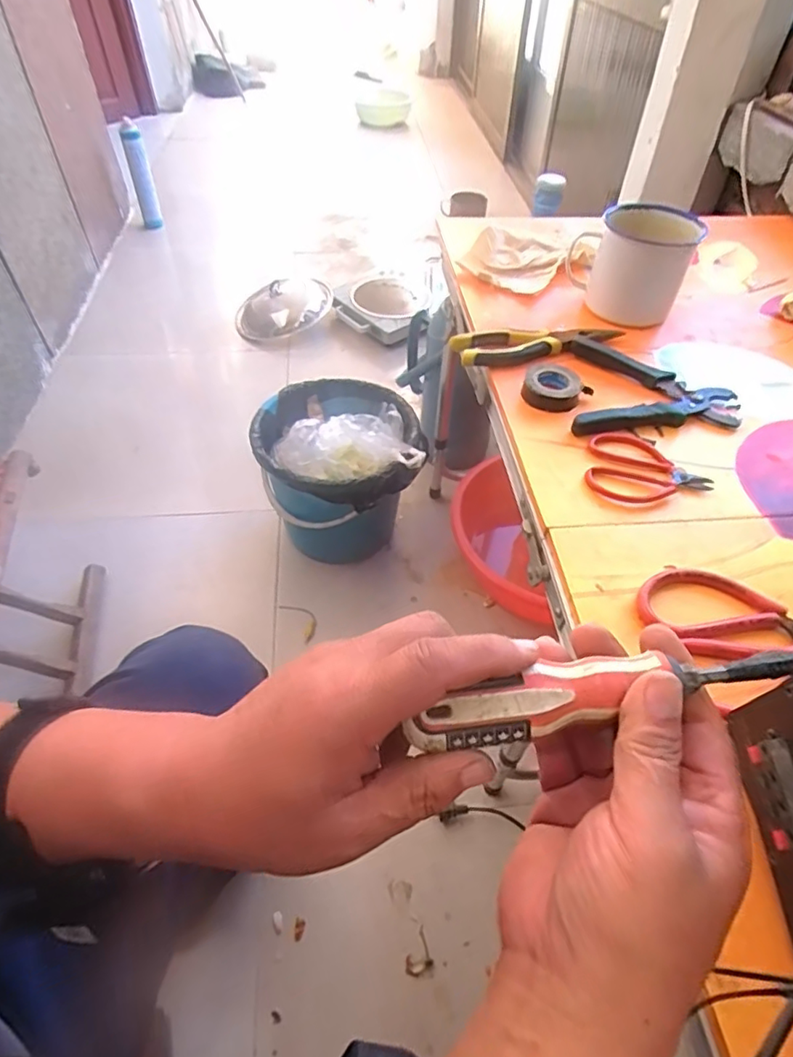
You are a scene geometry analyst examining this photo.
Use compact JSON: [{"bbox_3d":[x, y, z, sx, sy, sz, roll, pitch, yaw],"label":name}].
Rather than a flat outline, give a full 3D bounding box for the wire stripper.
[{"bbox_3d":[0.247,-0.132,0.552,0.152,0.016,0.143,9,50,6],"label":"wire stripper"}]

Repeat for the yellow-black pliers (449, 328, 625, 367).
[{"bbox_3d":[0.151,-0.196,0.599,0.183,0.022,0.043,-7,51,-8],"label":"yellow-black pliers"}]

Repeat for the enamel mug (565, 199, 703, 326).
[{"bbox_3d":[0.261,-0.298,0.640,0.093,0.104,0.100,-6,51,-7],"label":"enamel mug"}]

